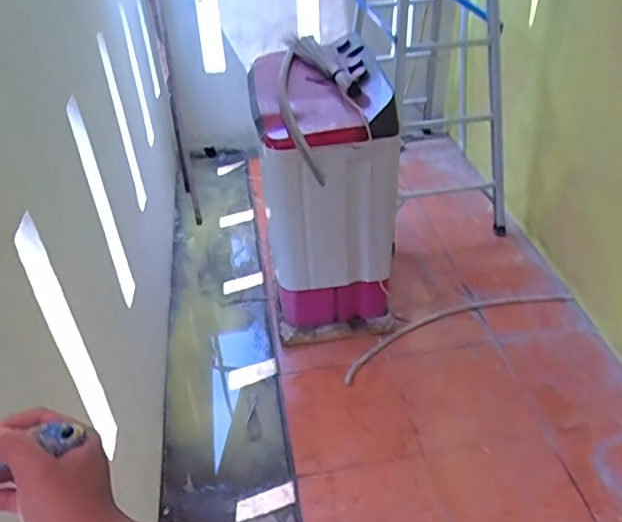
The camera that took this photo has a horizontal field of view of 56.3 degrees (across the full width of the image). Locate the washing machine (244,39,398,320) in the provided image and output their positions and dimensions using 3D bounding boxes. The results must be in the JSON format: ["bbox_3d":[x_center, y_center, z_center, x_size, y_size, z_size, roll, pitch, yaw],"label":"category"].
[{"bbox_3d":[0.041,-0.209,1.925,0.385,0.824,0.624,-8,39,-7],"label":"washing machine"}]

